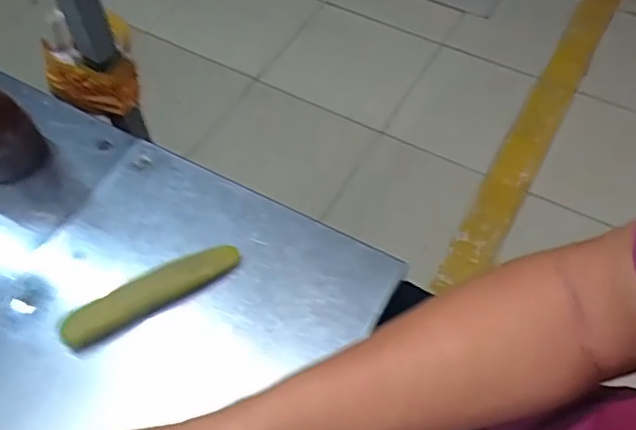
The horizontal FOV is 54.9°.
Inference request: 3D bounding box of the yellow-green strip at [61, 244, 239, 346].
[{"bbox_3d":[-0.141,0.067,0.525,0.154,0.022,0.026,-28,61,-16],"label":"yellow-green strip"}]

